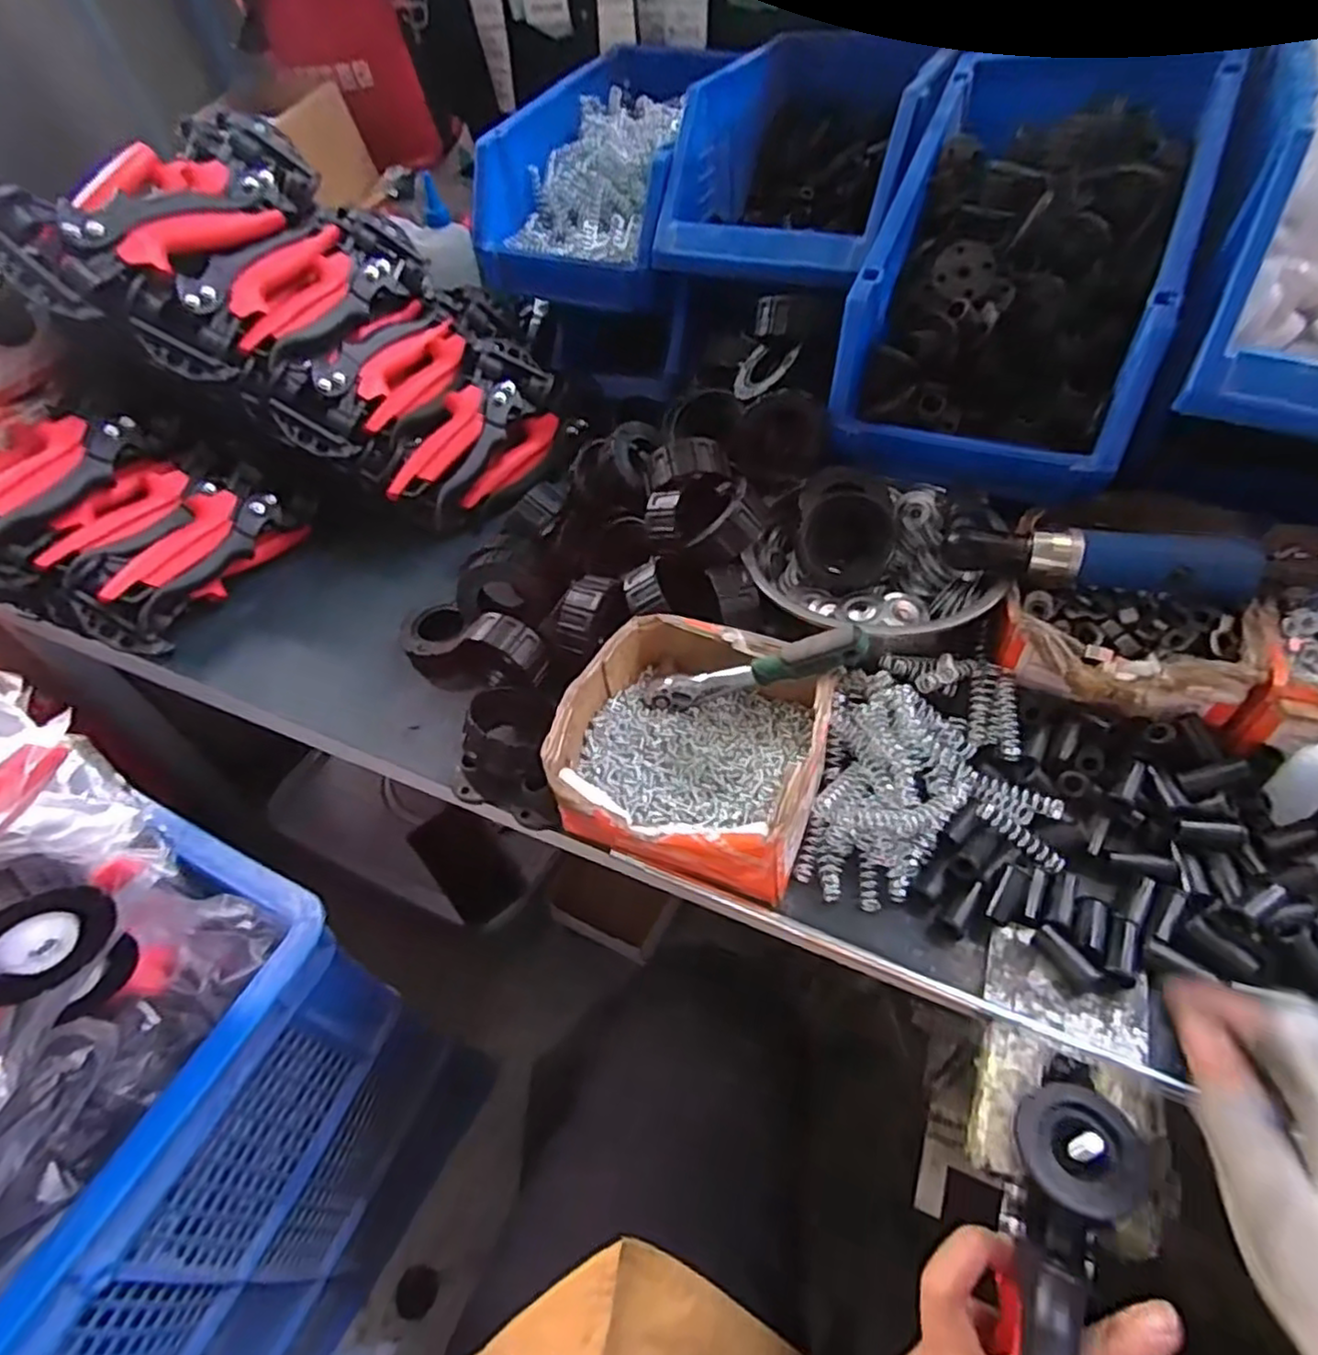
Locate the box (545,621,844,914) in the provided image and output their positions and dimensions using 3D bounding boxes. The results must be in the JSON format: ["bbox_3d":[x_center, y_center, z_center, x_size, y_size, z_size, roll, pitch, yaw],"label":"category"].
[{"bbox_3d":[0.022,0.042,0.433,0.151,0.068,0.158,14,52,18],"label":"box"}]

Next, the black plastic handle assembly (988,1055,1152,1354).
[{"bbox_3d":[0.146,0.241,0.256,0.049,0.046,0.183,20,41,22],"label":"black plastic handle assembly"}]

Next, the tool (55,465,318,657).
[{"bbox_3d":[-0.411,-0.107,0.619,0.047,0.067,0.210,21,54,23],"label":"tool"}]

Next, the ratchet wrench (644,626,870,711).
[{"bbox_3d":[0.058,-0.001,0.441,0.152,0.028,0.019,-15,41,33],"label":"ratchet wrench"}]

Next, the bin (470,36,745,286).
[{"bbox_3d":[-0.029,-0.540,0.734,0.204,0.137,0.324,15,52,19],"label":"bin"}]

